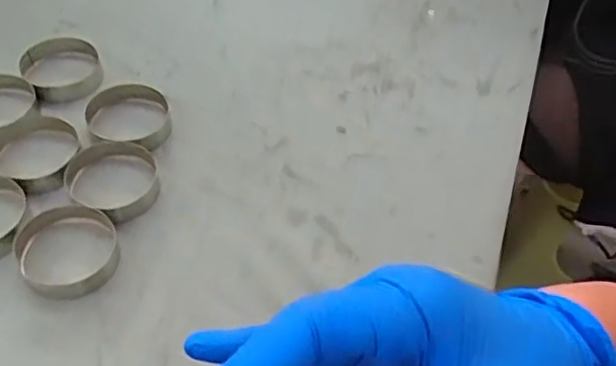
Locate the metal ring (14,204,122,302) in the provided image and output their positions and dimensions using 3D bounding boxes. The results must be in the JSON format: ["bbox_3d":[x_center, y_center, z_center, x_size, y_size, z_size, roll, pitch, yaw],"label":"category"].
[{"bbox_3d":[-0.162,0.041,0.440,0.063,0.021,0.068,1,49,-2],"label":"metal ring"}]

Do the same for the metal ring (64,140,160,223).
[{"bbox_3d":[-0.144,-0.003,0.485,0.065,0.020,0.070,1,49,-2],"label":"metal ring"}]

